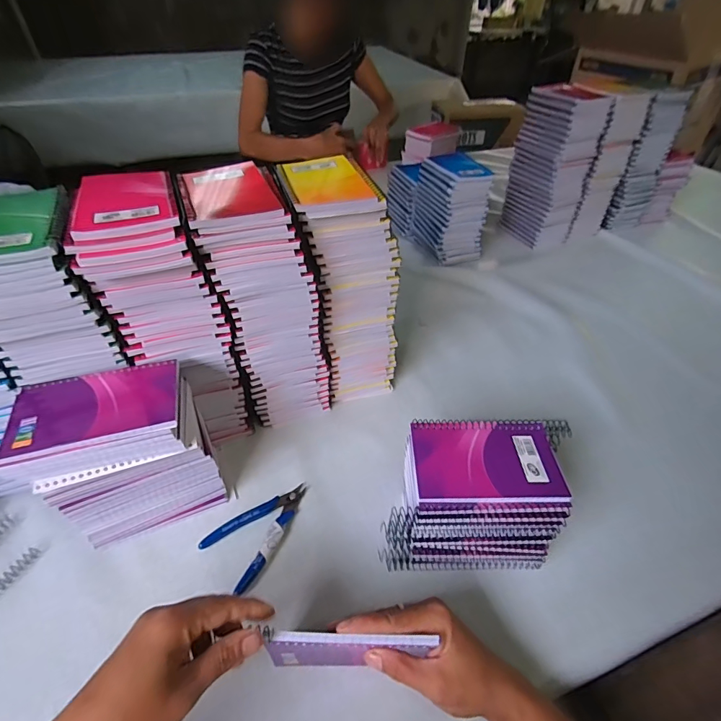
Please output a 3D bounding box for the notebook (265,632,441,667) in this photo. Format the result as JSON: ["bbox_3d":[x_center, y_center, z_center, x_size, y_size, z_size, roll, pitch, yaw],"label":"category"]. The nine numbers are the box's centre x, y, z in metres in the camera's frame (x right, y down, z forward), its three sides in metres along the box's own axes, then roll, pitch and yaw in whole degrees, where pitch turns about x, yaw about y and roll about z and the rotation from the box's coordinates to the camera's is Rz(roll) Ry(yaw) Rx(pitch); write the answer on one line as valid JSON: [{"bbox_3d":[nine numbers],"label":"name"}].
[{"bbox_3d":[-0.008,0.229,0.324,0.124,0.070,0.009,0,43,-2],"label":"notebook"}]

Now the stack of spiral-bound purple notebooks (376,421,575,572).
[{"bbox_3d":[0.115,0.134,0.409,0.178,0.114,0.102,1,42,-1],"label":"stack of spiral-bound purple notebooks"}]

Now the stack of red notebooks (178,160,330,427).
[{"bbox_3d":[-0.111,-0.060,0.485,0.115,0.284,0.127,-14,45,-17],"label":"stack of red notebooks"}]

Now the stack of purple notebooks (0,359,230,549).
[{"bbox_3d":[-0.232,0.091,0.410,0.152,0.161,0.105,-14,45,-17],"label":"stack of purple notebooks"}]

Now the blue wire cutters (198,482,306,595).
[{"bbox_3d":[-0.104,0.175,0.440,0.067,0.011,0.115,28,49,26],"label":"blue wire cutters"}]

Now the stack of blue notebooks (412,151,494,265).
[{"bbox_3d":[0.183,-0.305,0.837,0.100,0.171,0.138,-11,46,-12],"label":"stack of blue notebooks"}]

